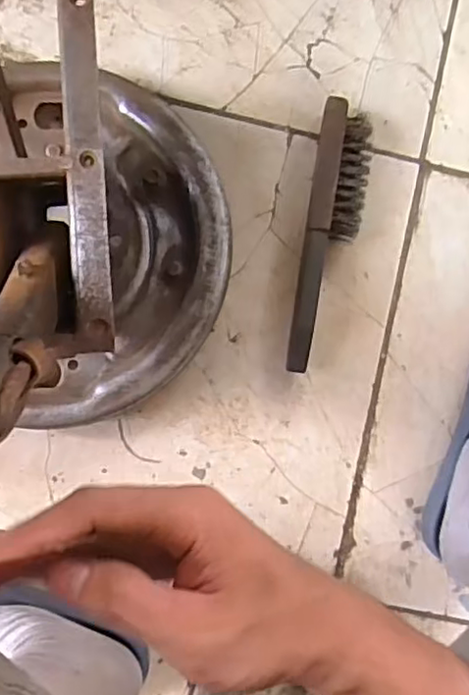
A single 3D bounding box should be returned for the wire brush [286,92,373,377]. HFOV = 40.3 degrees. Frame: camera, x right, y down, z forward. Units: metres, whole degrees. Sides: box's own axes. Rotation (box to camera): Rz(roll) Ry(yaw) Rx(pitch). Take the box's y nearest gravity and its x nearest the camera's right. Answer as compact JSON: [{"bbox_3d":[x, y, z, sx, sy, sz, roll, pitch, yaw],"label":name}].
[{"bbox_3d":[0.085,-0.096,0.562,0.047,0.033,0.234,9,90,-4],"label":"wire brush"}]

